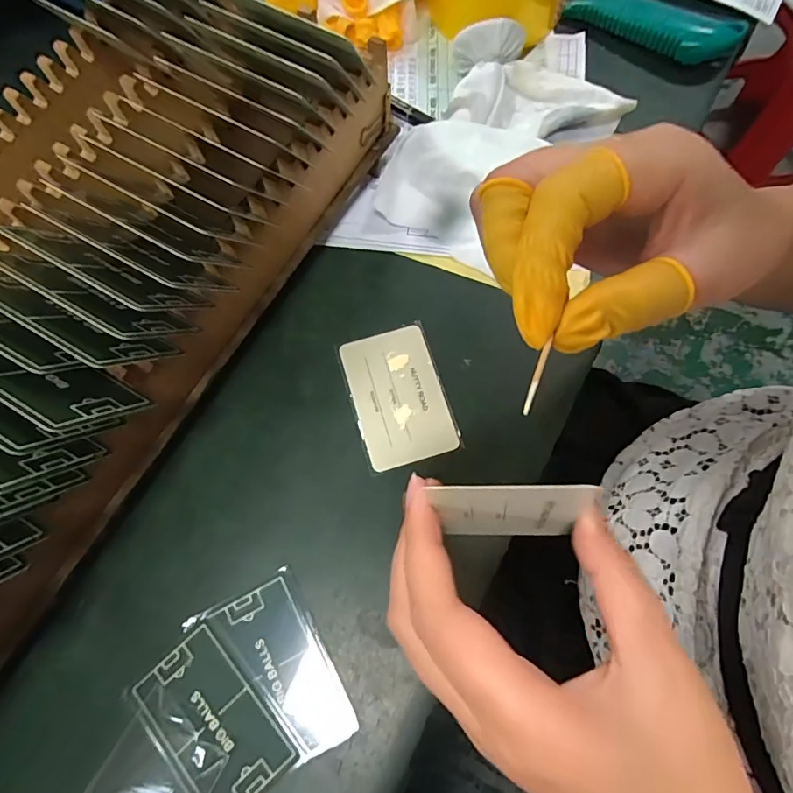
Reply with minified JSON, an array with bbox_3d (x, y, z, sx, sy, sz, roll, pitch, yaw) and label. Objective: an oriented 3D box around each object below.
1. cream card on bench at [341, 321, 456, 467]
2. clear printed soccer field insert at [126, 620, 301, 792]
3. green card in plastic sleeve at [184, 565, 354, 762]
[{"bbox_3d":[0.000,-0.002,0.300,0.053,0.004,0.084,-16,73,-5],"label":"cream card on bench"},{"bbox_3d":[-0.093,0.164,0.244,0.050,0.006,0.082,-41,77,-12],"label":"clear printed soccer field insert"},{"bbox_3d":[-0.063,0.142,0.252,0.052,0.004,0.088,-28,74,-8],"label":"green card in plastic sleeve"}]

